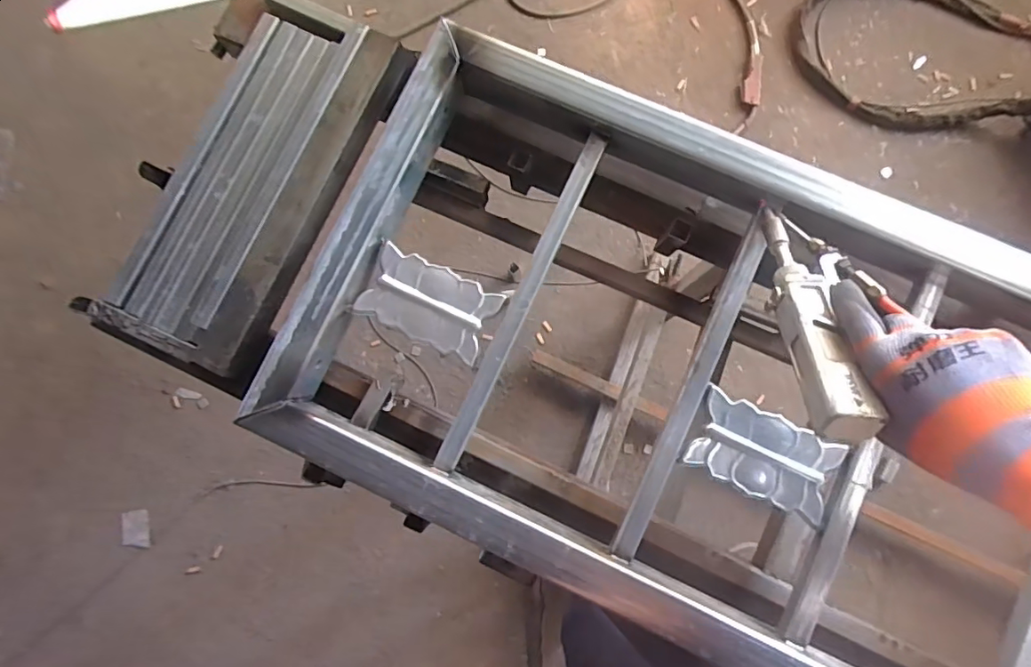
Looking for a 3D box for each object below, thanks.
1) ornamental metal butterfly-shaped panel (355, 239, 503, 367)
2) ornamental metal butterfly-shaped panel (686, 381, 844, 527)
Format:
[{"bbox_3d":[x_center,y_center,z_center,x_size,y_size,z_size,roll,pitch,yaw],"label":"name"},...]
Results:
[{"bbox_3d":[-0.084,-0.029,0.529,0.127,0.012,0.074,26,84,5],"label":"ornamental metal butterfly-shaped panel"},{"bbox_3d":[0.231,0.112,0.498,0.130,0.007,0.075,24,84,5],"label":"ornamental metal butterfly-shaped panel"}]

